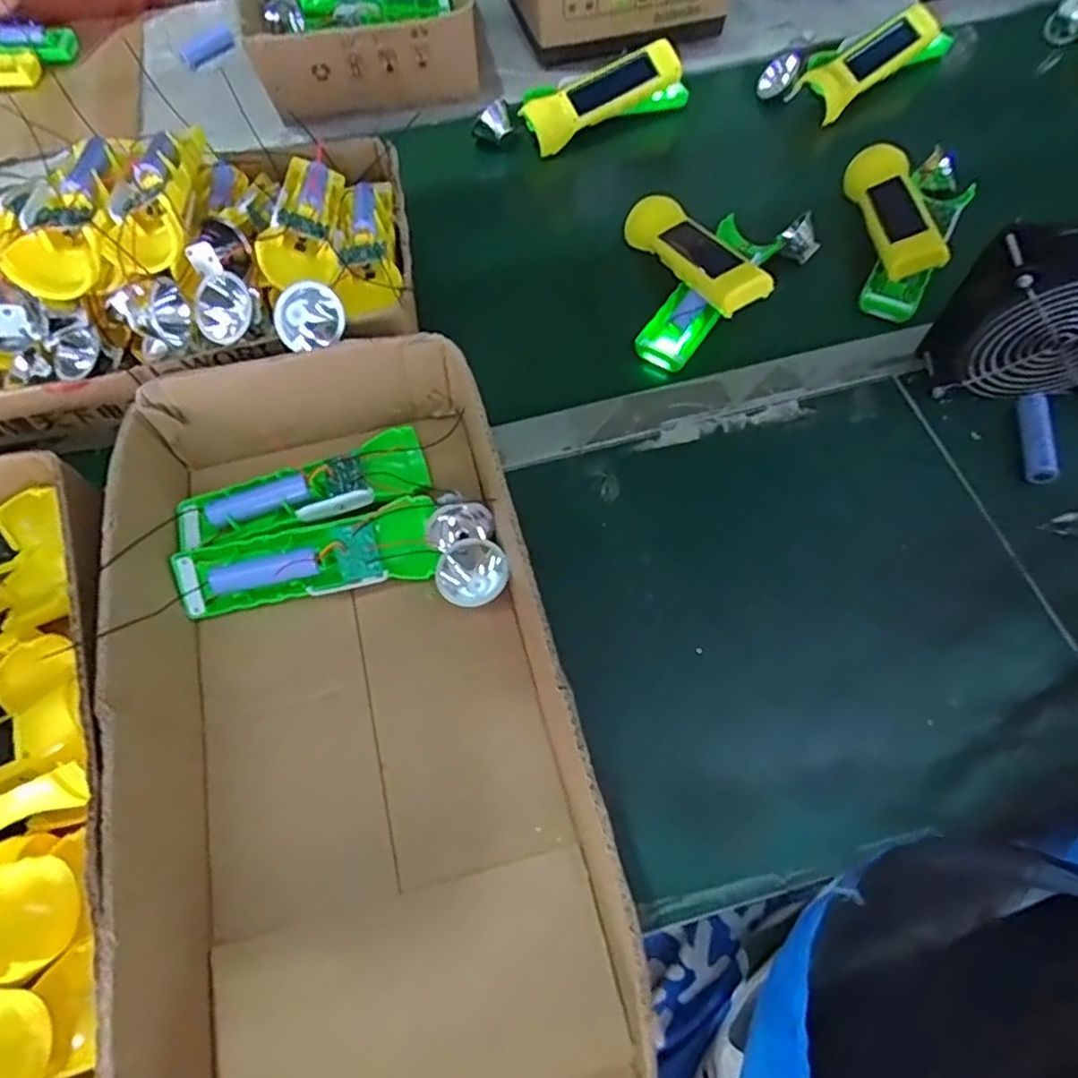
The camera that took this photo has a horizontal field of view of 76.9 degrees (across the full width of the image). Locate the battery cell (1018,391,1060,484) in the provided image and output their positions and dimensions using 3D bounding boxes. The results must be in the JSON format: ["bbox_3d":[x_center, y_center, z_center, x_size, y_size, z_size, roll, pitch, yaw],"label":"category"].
[{"bbox_3d":[0.348,-0.069,0.473,0.019,0.021,0.071,10,62,6],"label":"battery cell"}]

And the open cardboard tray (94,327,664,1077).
[{"bbox_3d":[-0.103,0.083,0.372,0.221,0.077,0.416,-14,63,-7],"label":"open cardboard tray"}]

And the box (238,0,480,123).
[{"bbox_3d":[-0.209,-0.626,0.761,0.220,0.082,0.424,-12,61,-4],"label":"box"}]

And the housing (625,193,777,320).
[{"bbox_3d":[0.124,-0.229,0.541,0.048,0.034,0.163,-18,47,-9],"label":"housing"}]

